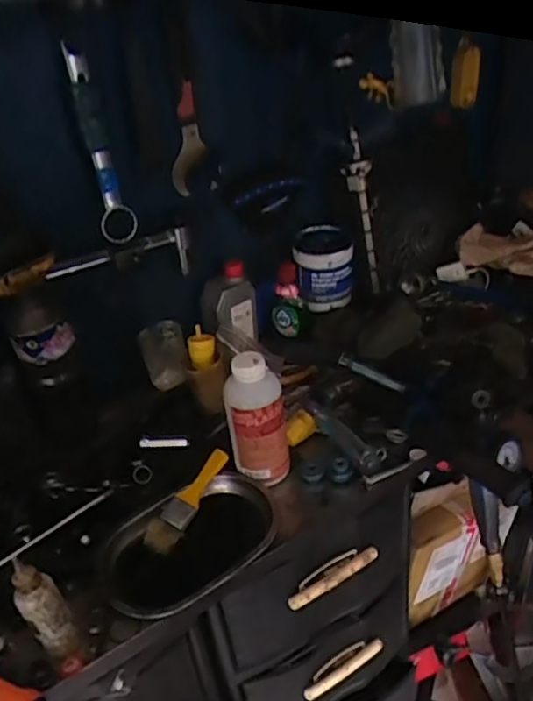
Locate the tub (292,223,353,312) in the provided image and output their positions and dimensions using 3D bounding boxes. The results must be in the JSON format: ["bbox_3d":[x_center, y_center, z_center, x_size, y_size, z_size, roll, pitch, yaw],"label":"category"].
[{"bbox_3d":[0.099,-0.140,1.036,0.092,0.120,0.093,-5,34,3],"label":"tub"}]

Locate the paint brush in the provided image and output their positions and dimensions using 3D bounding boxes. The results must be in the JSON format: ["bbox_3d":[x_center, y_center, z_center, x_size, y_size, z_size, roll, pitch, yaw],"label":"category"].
[{"bbox_3d":[-0.097,0.186,0.767,0.043,0.012,0.149,16,51,28],"label":"paint brush"}]

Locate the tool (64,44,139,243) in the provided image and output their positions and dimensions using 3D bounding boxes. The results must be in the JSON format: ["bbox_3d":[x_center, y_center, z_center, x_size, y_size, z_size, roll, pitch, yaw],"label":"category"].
[{"bbox_3d":[-0.226,-0.261,0.795,0.050,0.247,0.013,-25,31,-16],"label":"tool"}]

